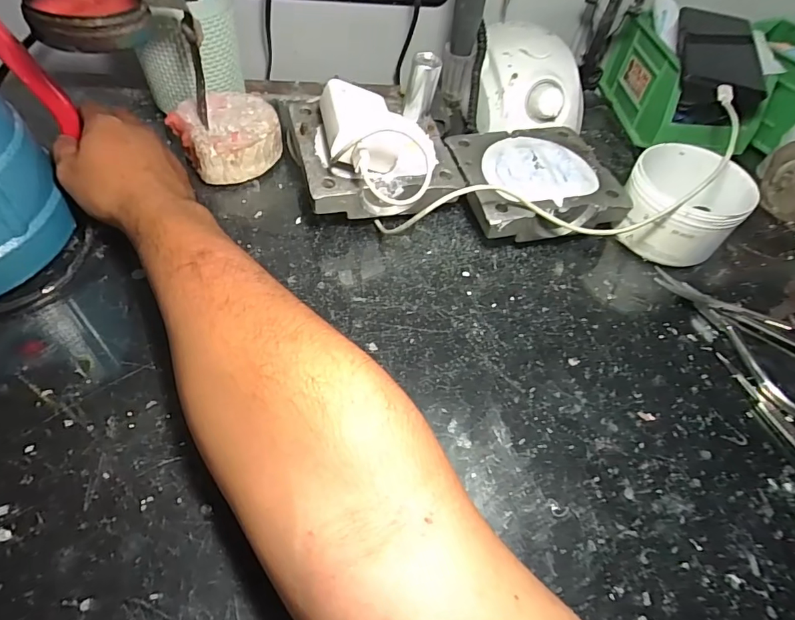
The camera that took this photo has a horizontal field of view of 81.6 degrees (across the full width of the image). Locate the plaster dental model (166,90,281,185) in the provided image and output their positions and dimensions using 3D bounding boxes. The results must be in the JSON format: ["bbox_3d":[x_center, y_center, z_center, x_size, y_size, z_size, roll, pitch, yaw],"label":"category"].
[{"bbox_3d":[-0.153,-0.156,0.422,0.081,0.042,0.084,3,52,-3],"label":"plaster dental model"}]

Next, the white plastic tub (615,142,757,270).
[{"bbox_3d":[0.241,-0.091,0.396,0.092,0.070,0.105,35,57,20],"label":"white plastic tub"}]

